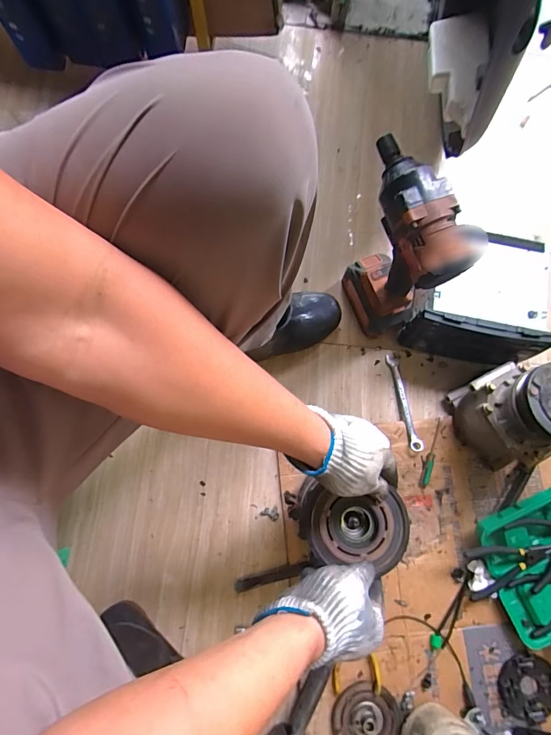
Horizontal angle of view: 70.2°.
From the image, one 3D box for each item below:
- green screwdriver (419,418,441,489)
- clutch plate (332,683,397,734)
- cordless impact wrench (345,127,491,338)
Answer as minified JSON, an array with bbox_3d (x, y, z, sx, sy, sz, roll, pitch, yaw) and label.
[{"bbox_3d":[0.267,0.146,0.670,0.016,0.008,0.121,18,79,3],"label":"green screwdriver"},{"bbox_3d":[0.130,0.522,0.573,0.089,0.015,0.099,-3,79,-2],"label":"clutch plate"},{"bbox_3d":[0.161,-0.167,0.586,0.075,0.286,0.192,-25,82,-6],"label":"cordless impact wrench"}]

